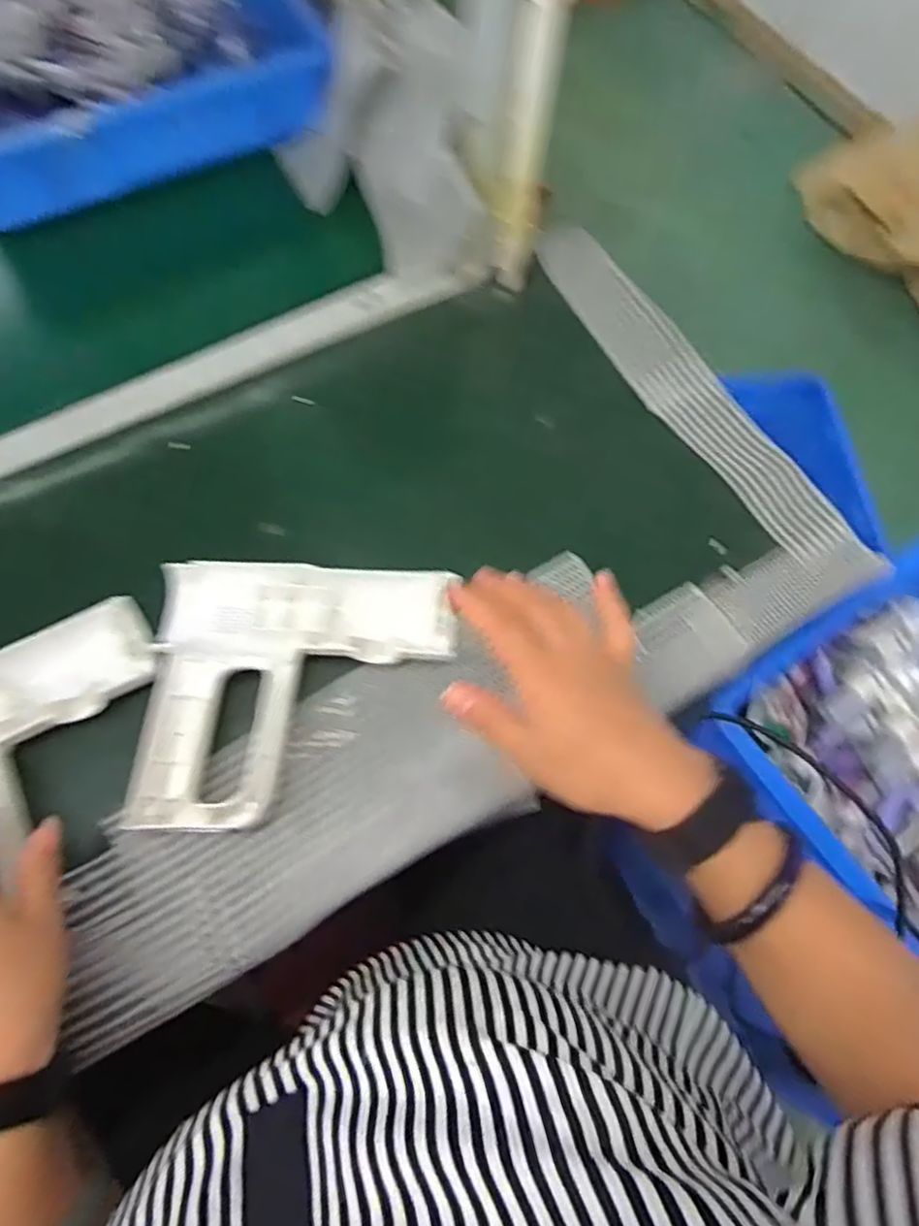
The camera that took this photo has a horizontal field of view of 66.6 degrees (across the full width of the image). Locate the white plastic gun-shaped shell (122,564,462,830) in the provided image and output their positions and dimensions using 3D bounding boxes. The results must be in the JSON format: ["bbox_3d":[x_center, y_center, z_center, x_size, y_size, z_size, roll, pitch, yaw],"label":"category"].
[{"bbox_3d":[-0.111,0.054,0.483,0.204,0.029,0.178,1,67,-1],"label":"white plastic gun-shaped shell"}]

